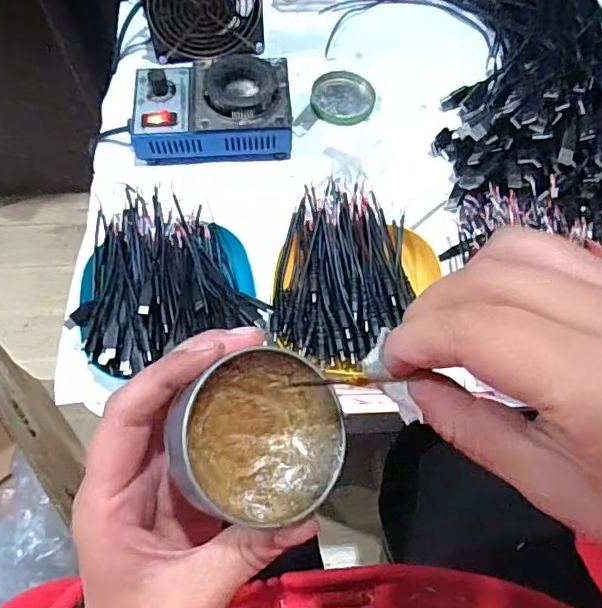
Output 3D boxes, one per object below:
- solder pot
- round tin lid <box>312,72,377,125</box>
[{"bbox_3d":[-0.085,-0.191,0.548,0.149,0.050,0.100,-3,64,-2],"label":"solder pot"},{"bbox_3d":[0.045,-0.216,0.601,0.066,0.010,0.068,0,64,-1],"label":"round tin lid"}]

